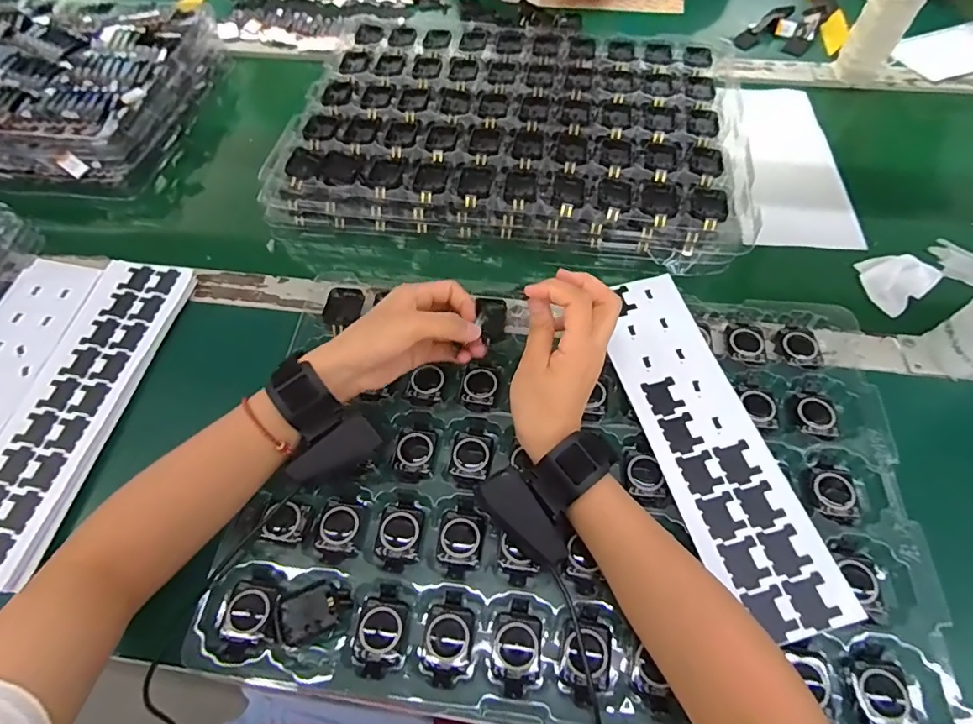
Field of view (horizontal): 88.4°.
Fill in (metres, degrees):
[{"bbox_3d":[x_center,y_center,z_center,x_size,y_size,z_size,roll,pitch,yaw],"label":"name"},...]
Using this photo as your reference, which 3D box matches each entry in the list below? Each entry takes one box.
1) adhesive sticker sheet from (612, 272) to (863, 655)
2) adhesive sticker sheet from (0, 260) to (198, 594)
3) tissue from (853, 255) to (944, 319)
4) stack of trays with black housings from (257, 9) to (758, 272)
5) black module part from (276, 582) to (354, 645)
[{"bbox_3d":[0.173,0.054,0.396,0.082,0.004,0.292,-15,62,-7],"label":"adhesive sticker sheet"},{"bbox_3d":[-0.365,0.031,0.440,0.094,0.008,0.299,7,61,6],"label":"adhesive sticker sheet"},{"bbox_3d":[0.406,-0.085,0.498,0.082,0.014,0.059,-32,64,-15],"label":"tissue"},{"bbox_3d":[0.036,-0.288,0.587,0.490,0.045,0.359,8,61,6],"label":"stack of trays with black housings"},{"bbox_3d":[-0.120,0.171,0.346,0.047,0.010,0.030,-22,62,-10],"label":"black module part"}]

